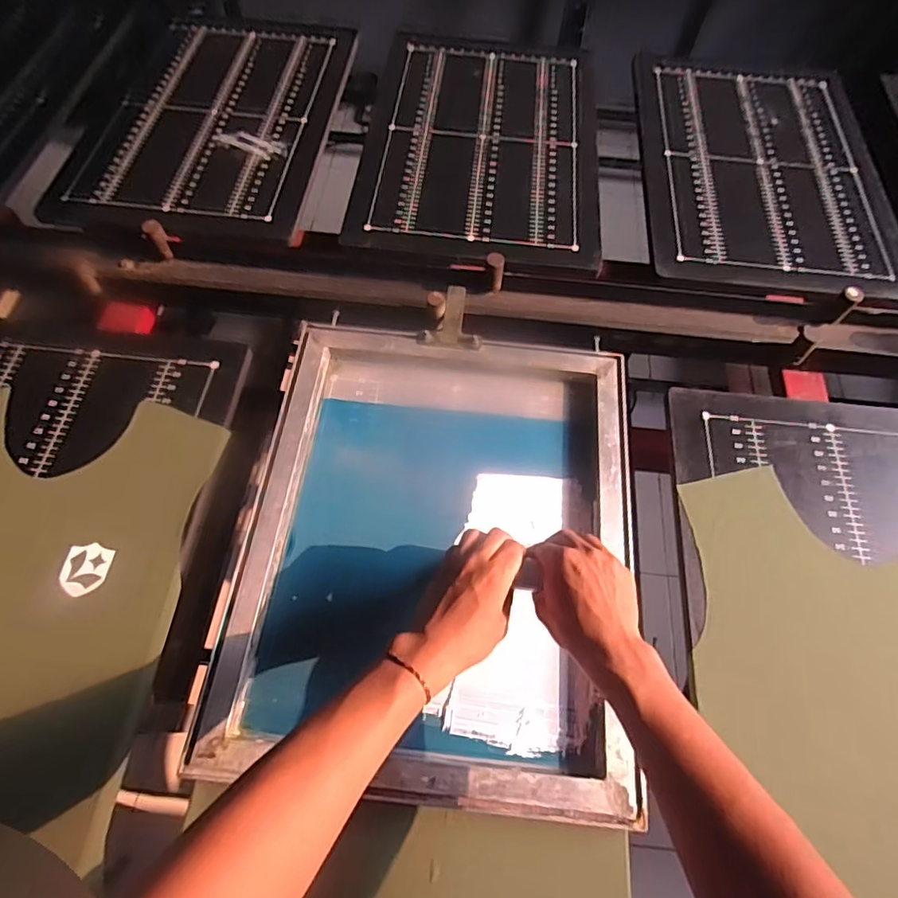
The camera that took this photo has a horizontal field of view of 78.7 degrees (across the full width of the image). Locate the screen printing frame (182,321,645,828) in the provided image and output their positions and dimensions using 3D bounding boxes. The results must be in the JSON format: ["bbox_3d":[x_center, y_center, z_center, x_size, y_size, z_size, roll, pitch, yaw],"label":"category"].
[{"bbox_3d":[-0.009,0.090,0.609,0.409,0.040,0.504,6,65,1],"label":"screen printing frame"}]

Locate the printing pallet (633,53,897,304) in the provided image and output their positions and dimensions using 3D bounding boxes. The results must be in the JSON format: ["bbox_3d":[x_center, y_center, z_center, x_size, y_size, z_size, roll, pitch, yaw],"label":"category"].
[{"bbox_3d":[0.529,-0.488,0.925,0.396,0.016,0.575,6,65,1],"label":"printing pallet"}]

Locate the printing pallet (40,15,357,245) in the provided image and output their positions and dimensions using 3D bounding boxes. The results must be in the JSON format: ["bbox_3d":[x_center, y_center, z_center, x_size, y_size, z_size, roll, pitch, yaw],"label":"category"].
[{"bbox_3d":[-0.403,-0.592,0.957,0.390,0.020,0.567,7,65,2],"label":"printing pallet"}]

